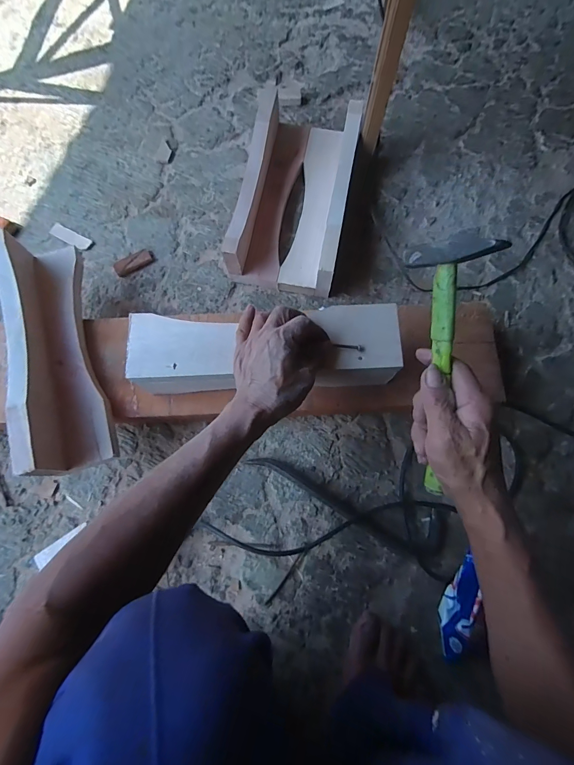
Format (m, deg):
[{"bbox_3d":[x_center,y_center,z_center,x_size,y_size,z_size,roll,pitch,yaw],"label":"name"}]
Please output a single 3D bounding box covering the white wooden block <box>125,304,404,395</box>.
[{"bbox_3d":[-0.028,-0.035,0.468,0.328,0.083,0.100,-1,77,-3],"label":"white wooden block"}]

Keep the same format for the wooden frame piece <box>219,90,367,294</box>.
[{"bbox_3d":[0.015,-0.319,0.618,0.171,0.088,0.323,11,77,3],"label":"wooden frame piece"}]

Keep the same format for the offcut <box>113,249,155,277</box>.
[{"bbox_3d":[-0.266,-0.209,0.632,0.069,0.008,0.029,-31,78,-7],"label":"offcut"}]

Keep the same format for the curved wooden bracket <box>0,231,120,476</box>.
[{"bbox_3d":[-0.312,-0.048,0.480,0.084,0.088,0.324,-17,77,-4],"label":"curved wooden bracket"}]

